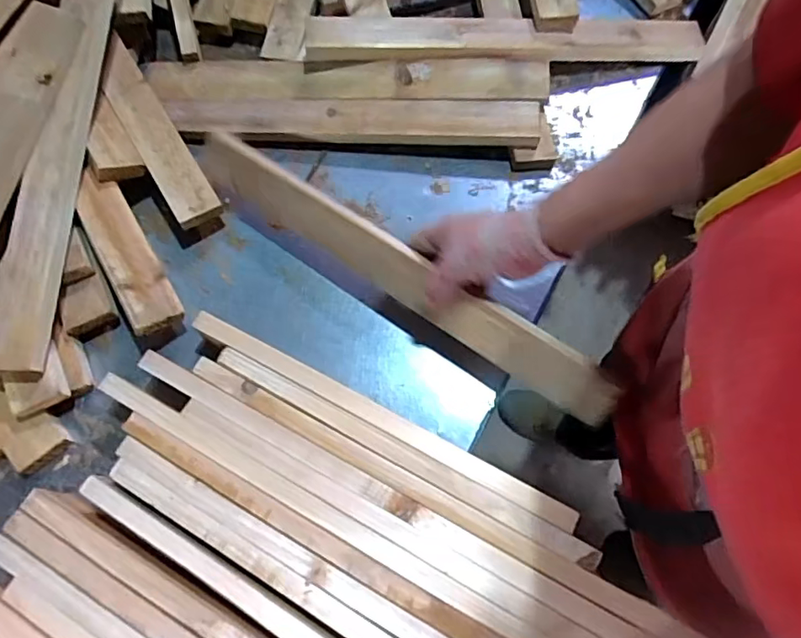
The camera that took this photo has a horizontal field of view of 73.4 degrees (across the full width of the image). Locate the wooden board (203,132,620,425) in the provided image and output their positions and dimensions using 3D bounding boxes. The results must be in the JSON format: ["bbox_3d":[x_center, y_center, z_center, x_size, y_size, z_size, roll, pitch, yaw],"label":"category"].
[{"bbox_3d":[-0.016,-0.059,0.551,0.505,0.022,0.061,33,116,17],"label":"wooden board"}]

